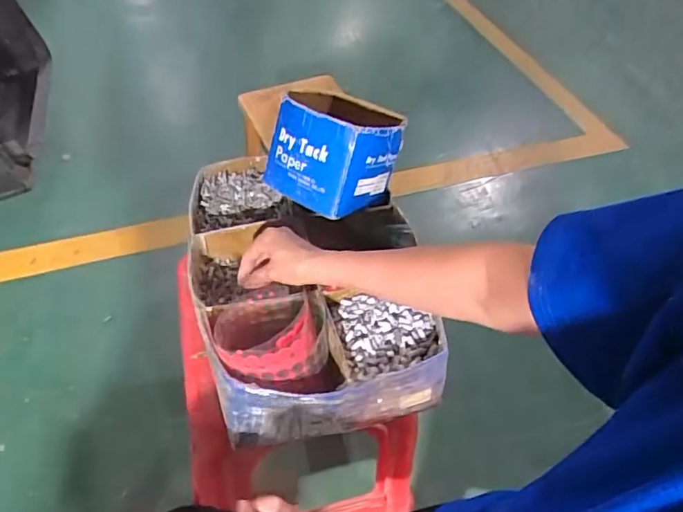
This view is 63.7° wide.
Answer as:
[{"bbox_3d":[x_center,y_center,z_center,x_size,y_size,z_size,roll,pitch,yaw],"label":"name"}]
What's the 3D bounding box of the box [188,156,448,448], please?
[{"bbox_3d":[-0.045,0.024,0.693,0.270,0.128,0.364,-6,49,-8],"label":"box"}]

